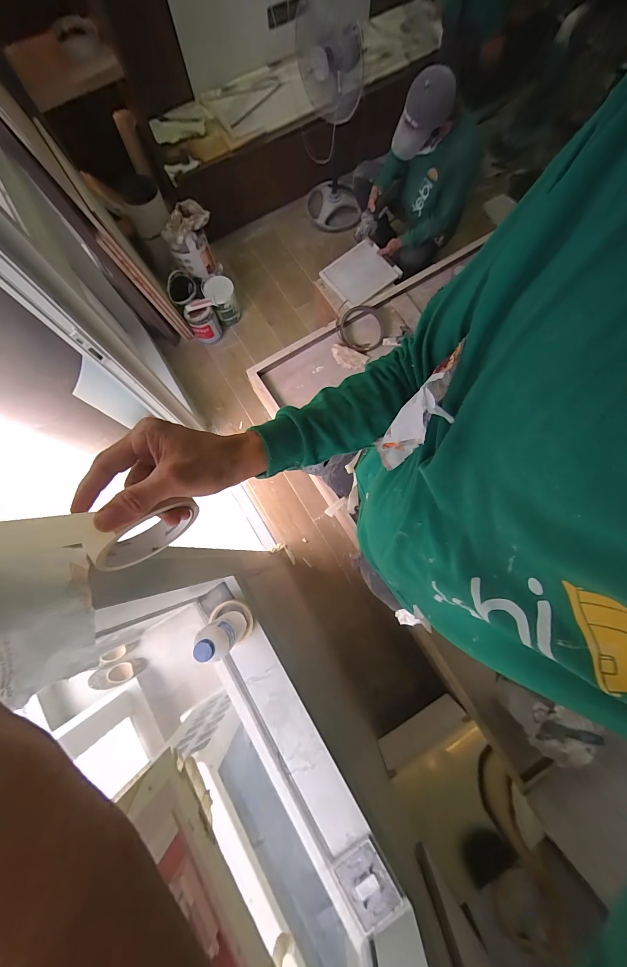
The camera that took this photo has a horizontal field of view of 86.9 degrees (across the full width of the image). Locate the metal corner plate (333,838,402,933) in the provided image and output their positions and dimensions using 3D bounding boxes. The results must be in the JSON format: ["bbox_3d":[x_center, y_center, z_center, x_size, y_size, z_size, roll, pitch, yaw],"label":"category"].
[{"bbox_3d":[0.103,0.757,0.625,0.088,0.023,0.112,-31,79,-6],"label":"metal corner plate"}]

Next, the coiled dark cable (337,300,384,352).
[{"bbox_3d":[0.236,-0.786,1.664,0.244,0.046,0.256,0,78,1],"label":"coiled dark cable"}]

